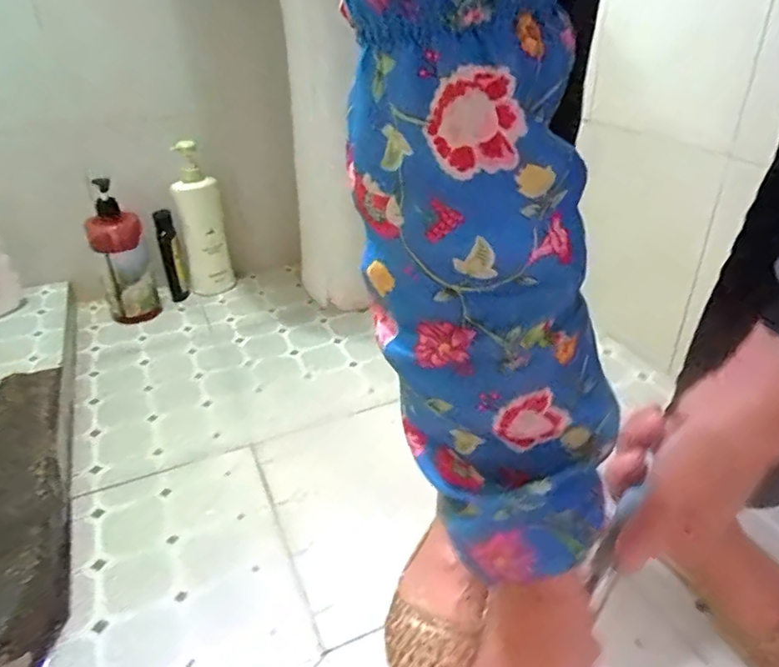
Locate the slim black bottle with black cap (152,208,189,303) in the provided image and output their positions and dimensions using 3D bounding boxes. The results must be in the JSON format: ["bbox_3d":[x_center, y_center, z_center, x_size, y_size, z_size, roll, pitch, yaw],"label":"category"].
[{"bbox_3d":[-0.382,-0.131,1.008,0.032,0.169,0.031,-12,32,-18],"label":"slim black bottle with black cap"}]

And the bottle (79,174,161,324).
[{"bbox_3d":[-0.451,-0.133,0.961,0.084,0.229,0.092,-19,35,-27],"label":"bottle"}]

